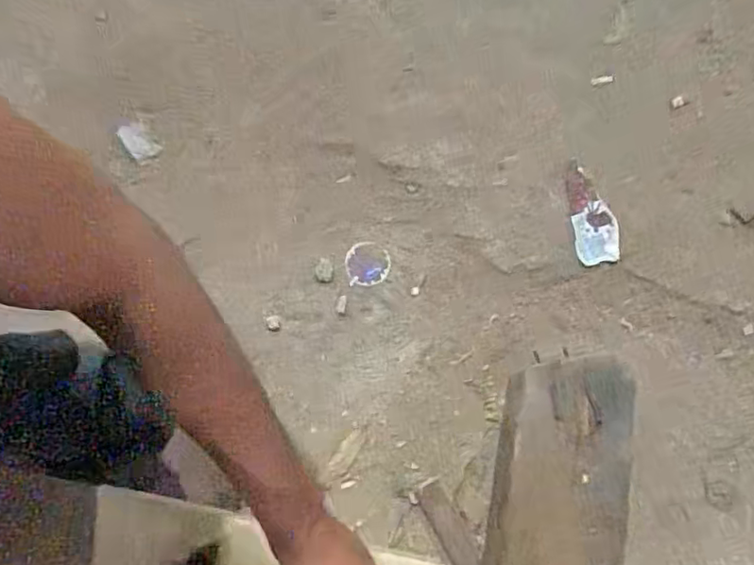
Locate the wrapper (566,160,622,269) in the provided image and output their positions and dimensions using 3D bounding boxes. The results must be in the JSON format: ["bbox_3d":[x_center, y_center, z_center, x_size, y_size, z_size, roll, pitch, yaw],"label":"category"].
[{"bbox_3d":[0.264,-0.085,0.740,0.054,0.010,0.129,-6,74,-3],"label":"wrapper"}]

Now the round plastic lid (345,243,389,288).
[{"bbox_3d":[-0.011,-0.022,0.733,0.053,0.008,0.052,0,74,-1],"label":"round plastic lid"}]

